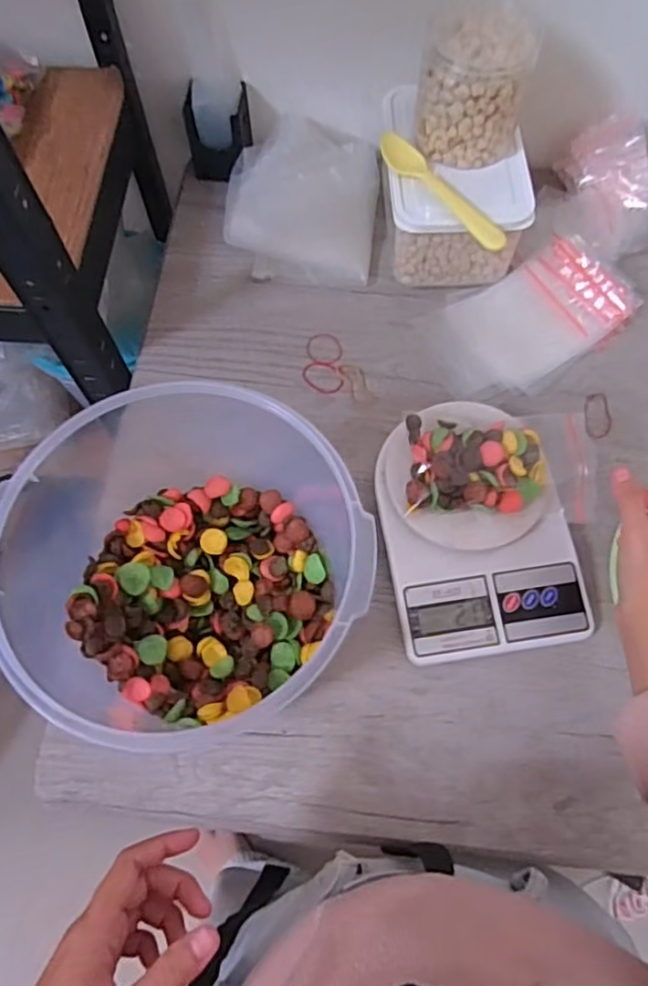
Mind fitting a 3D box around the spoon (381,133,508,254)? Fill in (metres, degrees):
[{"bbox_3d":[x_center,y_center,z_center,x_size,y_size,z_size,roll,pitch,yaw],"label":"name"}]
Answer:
[{"bbox_3d":[0.103,-0.268,0.561,0.027,0.014,0.153,-33,71,-12],"label":"spoon"}]

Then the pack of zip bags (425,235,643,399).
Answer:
[{"bbox_3d":[0.196,-0.168,0.606,0.197,0.028,0.123,-26,70,-10],"label":"pack of zip bags"}]

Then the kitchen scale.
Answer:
[{"bbox_3d":[0.123,0.025,0.514,0.150,0.047,0.209,-9,68,-3],"label":"kitchen scale"}]

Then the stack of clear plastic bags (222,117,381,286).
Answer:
[{"bbox_3d":[-0.023,-0.309,0.661,0.152,0.044,0.189,7,68,3],"label":"stack of clear plastic bags"}]

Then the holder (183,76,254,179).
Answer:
[{"bbox_3d":[-0.112,-0.387,0.682,0.070,0.076,0.053,-7,67,-2],"label":"holder"}]

